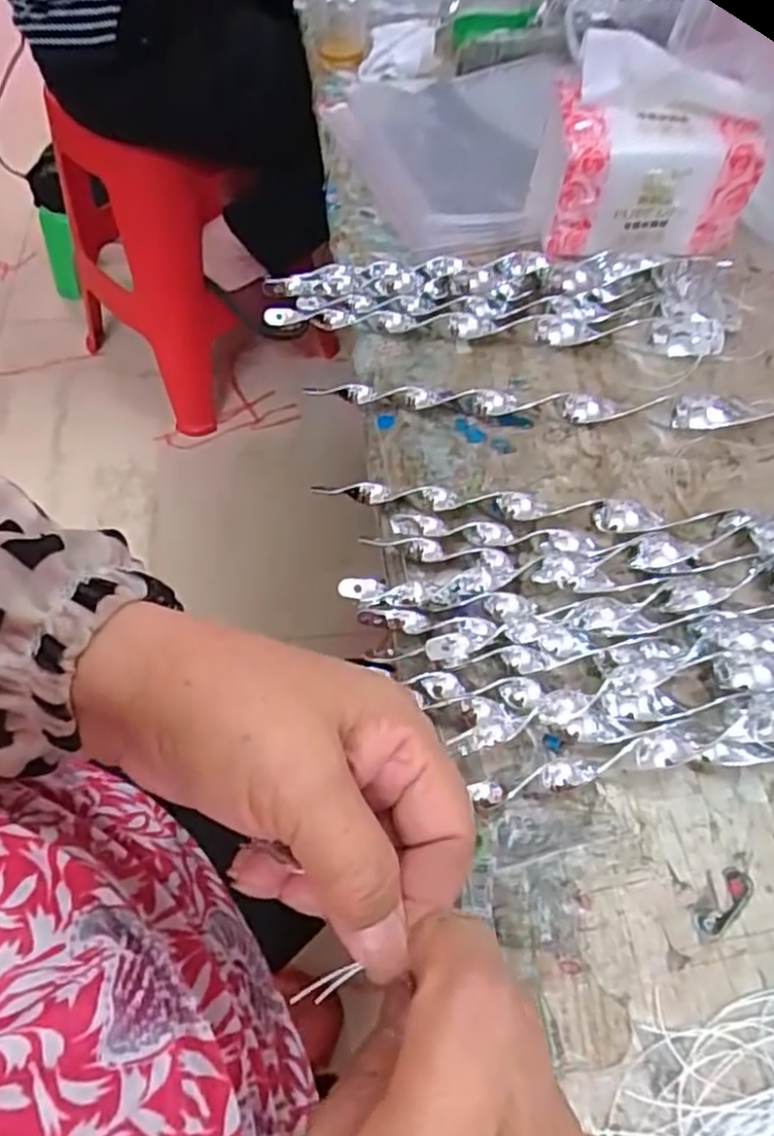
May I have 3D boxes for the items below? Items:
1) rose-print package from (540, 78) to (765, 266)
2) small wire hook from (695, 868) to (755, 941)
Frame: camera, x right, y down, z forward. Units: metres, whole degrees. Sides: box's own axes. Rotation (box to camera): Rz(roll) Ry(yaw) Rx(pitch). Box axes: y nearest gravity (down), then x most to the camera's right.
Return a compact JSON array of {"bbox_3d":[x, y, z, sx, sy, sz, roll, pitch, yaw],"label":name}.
[{"bbox_3d":[0.188,-0.280,0.512,0.142,0.084,0.049,3,56,-3],"label":"rose-print package"},{"bbox_3d":[0.134,0.133,0.278,0.012,0.004,0.033,39,61,20],"label":"small wire hook"}]

